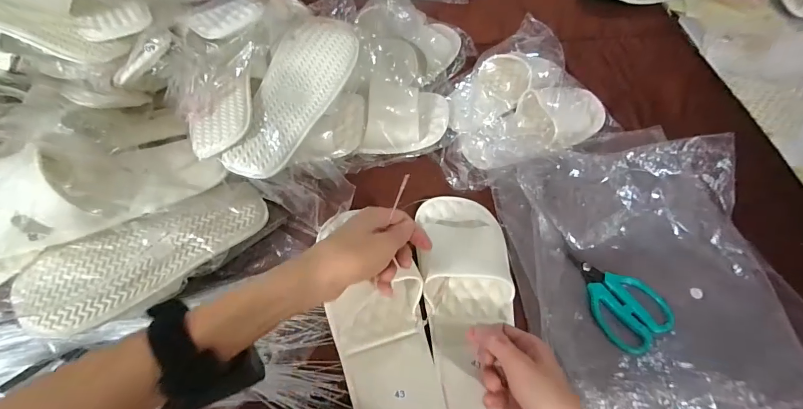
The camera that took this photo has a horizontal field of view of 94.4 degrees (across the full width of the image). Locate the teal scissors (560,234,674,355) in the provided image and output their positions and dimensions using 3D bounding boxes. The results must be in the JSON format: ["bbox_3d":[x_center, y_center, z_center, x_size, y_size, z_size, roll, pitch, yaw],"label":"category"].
[{"bbox_3d":[0.249,0.103,0.450,0.083,0.011,0.142,-33,65,-19],"label":"teal scissors"}]

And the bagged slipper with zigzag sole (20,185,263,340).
[{"bbox_3d":[-0.272,0.053,0.411,0.248,0.039,0.109,-25,63,-15],"label":"bagged slipper with zigzag sole"}]

